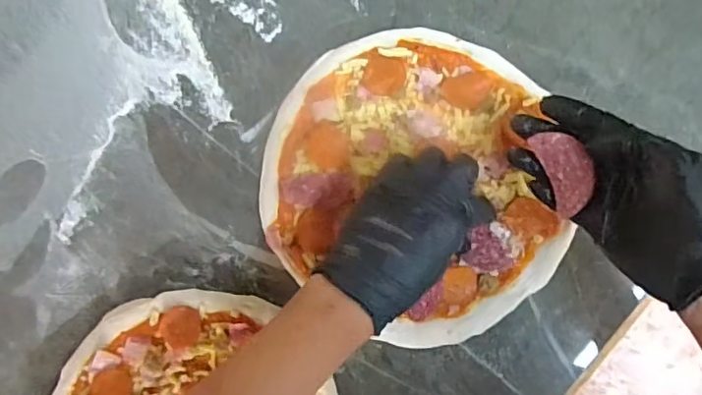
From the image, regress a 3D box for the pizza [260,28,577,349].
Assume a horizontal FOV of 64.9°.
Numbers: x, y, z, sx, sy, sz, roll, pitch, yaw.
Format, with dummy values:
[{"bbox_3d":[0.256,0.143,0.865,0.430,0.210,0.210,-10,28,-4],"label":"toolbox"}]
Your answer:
[{"bbox_3d":[0.048,-0.010,0.499,0.254,0.015,0.277,0,86,6],"label":"pizza"}]

